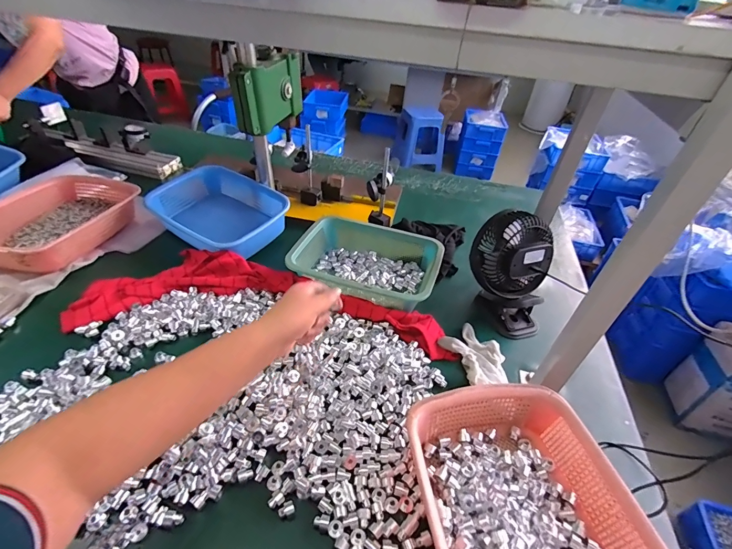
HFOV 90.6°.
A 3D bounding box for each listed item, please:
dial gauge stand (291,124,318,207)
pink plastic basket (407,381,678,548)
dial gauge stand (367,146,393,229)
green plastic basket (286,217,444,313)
[{"bbox_3d":[-0.147,-0.256,0.875,0.056,0.191,0.049,-2,41,-10],"label":"dial gauge stand"},{"bbox_3d":[0.172,0.271,0.387,0.216,0.075,0.299,-2,41,-11],"label":"pink plastic basket"},{"bbox_3d":[0.034,-0.196,0.806,0.061,0.164,0.067,8,40,2],"label":"dial gauge stand"},{"bbox_3d":[0.004,-0.026,0.720,0.271,0.065,0.199,17,41,12],"label":"green plastic basket"}]

